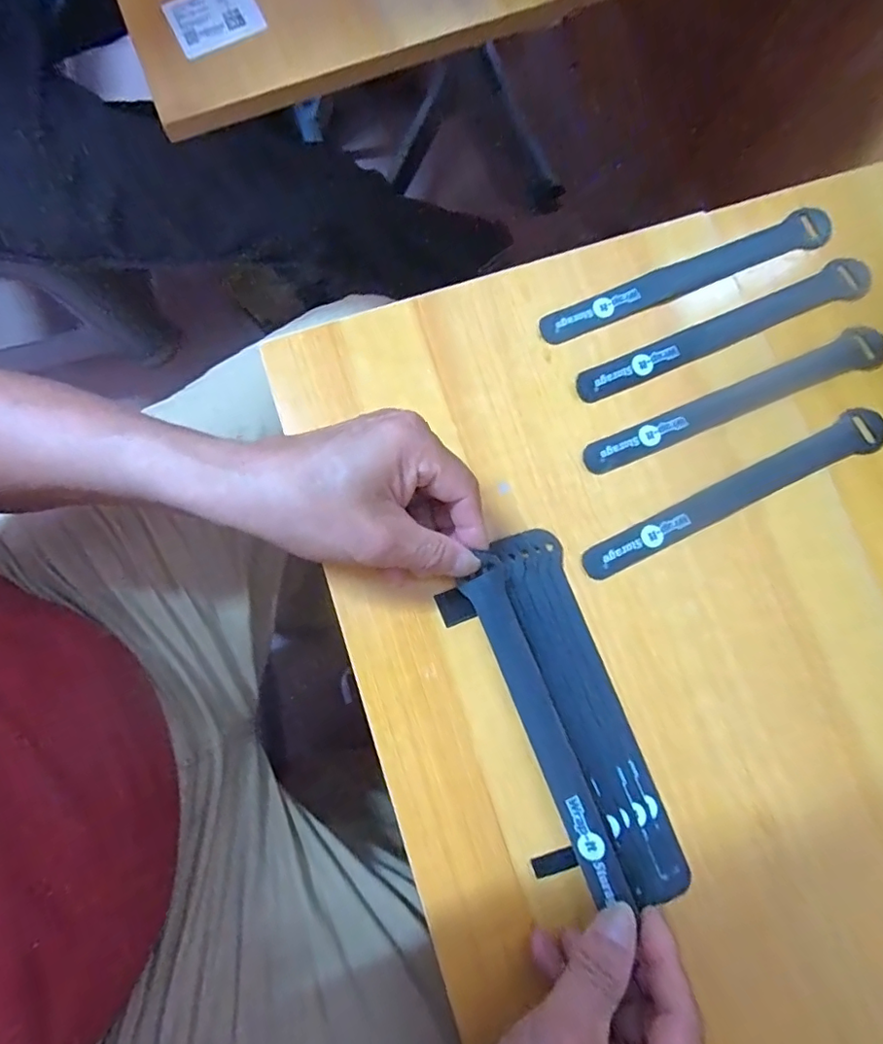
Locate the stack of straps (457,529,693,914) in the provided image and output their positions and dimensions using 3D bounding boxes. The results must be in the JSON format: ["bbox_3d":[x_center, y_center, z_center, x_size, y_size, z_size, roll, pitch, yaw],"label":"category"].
[{"bbox_3d":[0.070,0.103,0.294,0.055,0.020,0.195,-21,80,-3],"label":"stack of straps"}]

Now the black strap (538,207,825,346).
[{"bbox_3d":[0.154,-0.156,0.347,0.197,0.004,0.024,-21,79,-3],"label":"black strap"}]

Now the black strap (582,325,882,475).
[{"bbox_3d":[0.179,-0.073,0.333,0.199,0.004,0.025,-24,79,-3],"label":"black strap"}]

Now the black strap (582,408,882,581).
[{"bbox_3d":[0.173,-0.017,0.322,0.199,0.005,0.025,-24,79,-3],"label":"black strap"}]

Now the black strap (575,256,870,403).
[{"bbox_3d":[0.175,-0.118,0.339,0.197,0.007,0.025,-25,79,-4],"label":"black strap"}]

